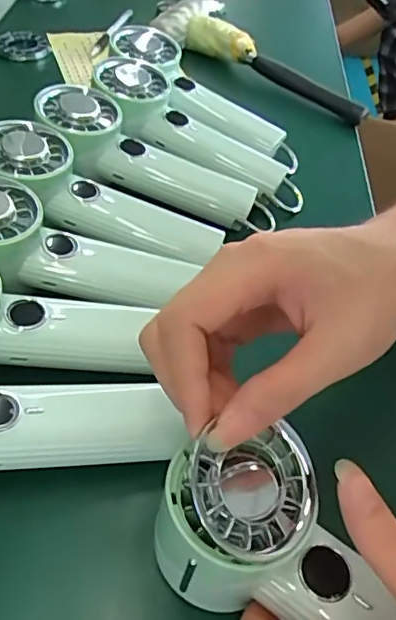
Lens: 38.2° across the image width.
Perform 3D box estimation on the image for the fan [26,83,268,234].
[{"bbox_3d":[-0.035,-0.112,0.437,0.184,0.033,0.059,27,48,-8],"label":"fan"}]

